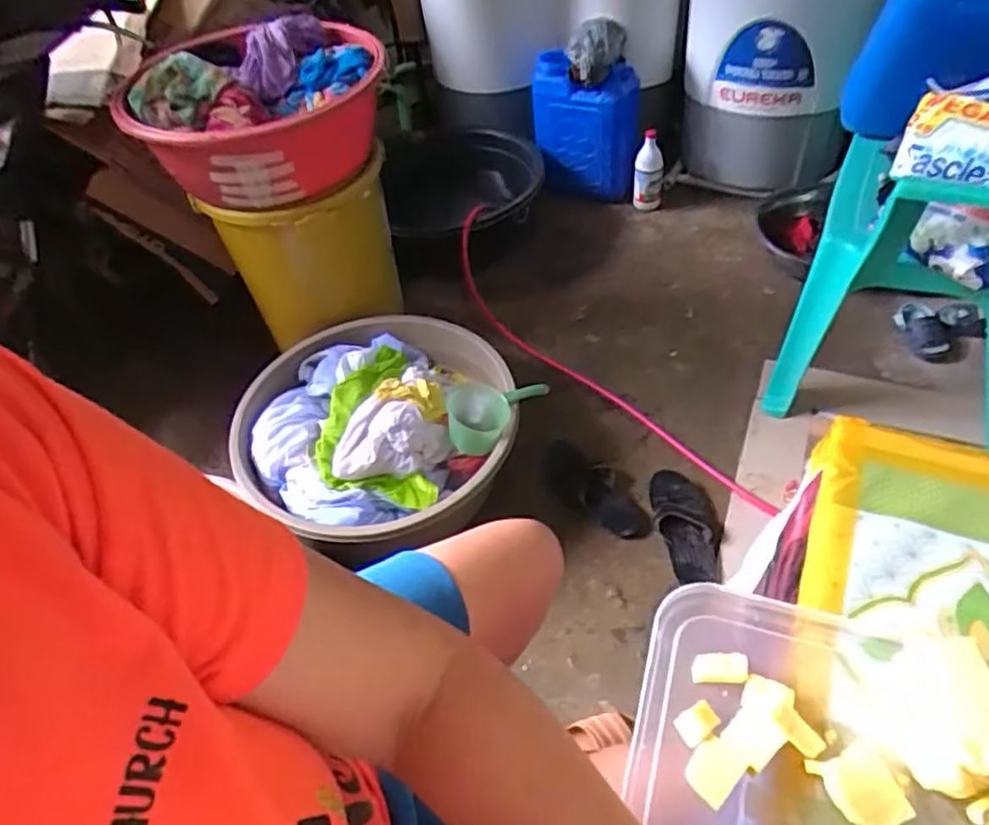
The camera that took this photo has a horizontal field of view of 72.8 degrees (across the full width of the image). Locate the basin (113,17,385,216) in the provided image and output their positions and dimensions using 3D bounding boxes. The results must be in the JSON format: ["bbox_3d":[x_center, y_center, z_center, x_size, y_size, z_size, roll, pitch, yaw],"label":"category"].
[{"bbox_3d":[-0.518,-0.705,1.520,0.548,0.194,0.551,-3,49,4],"label":"basin"}]

